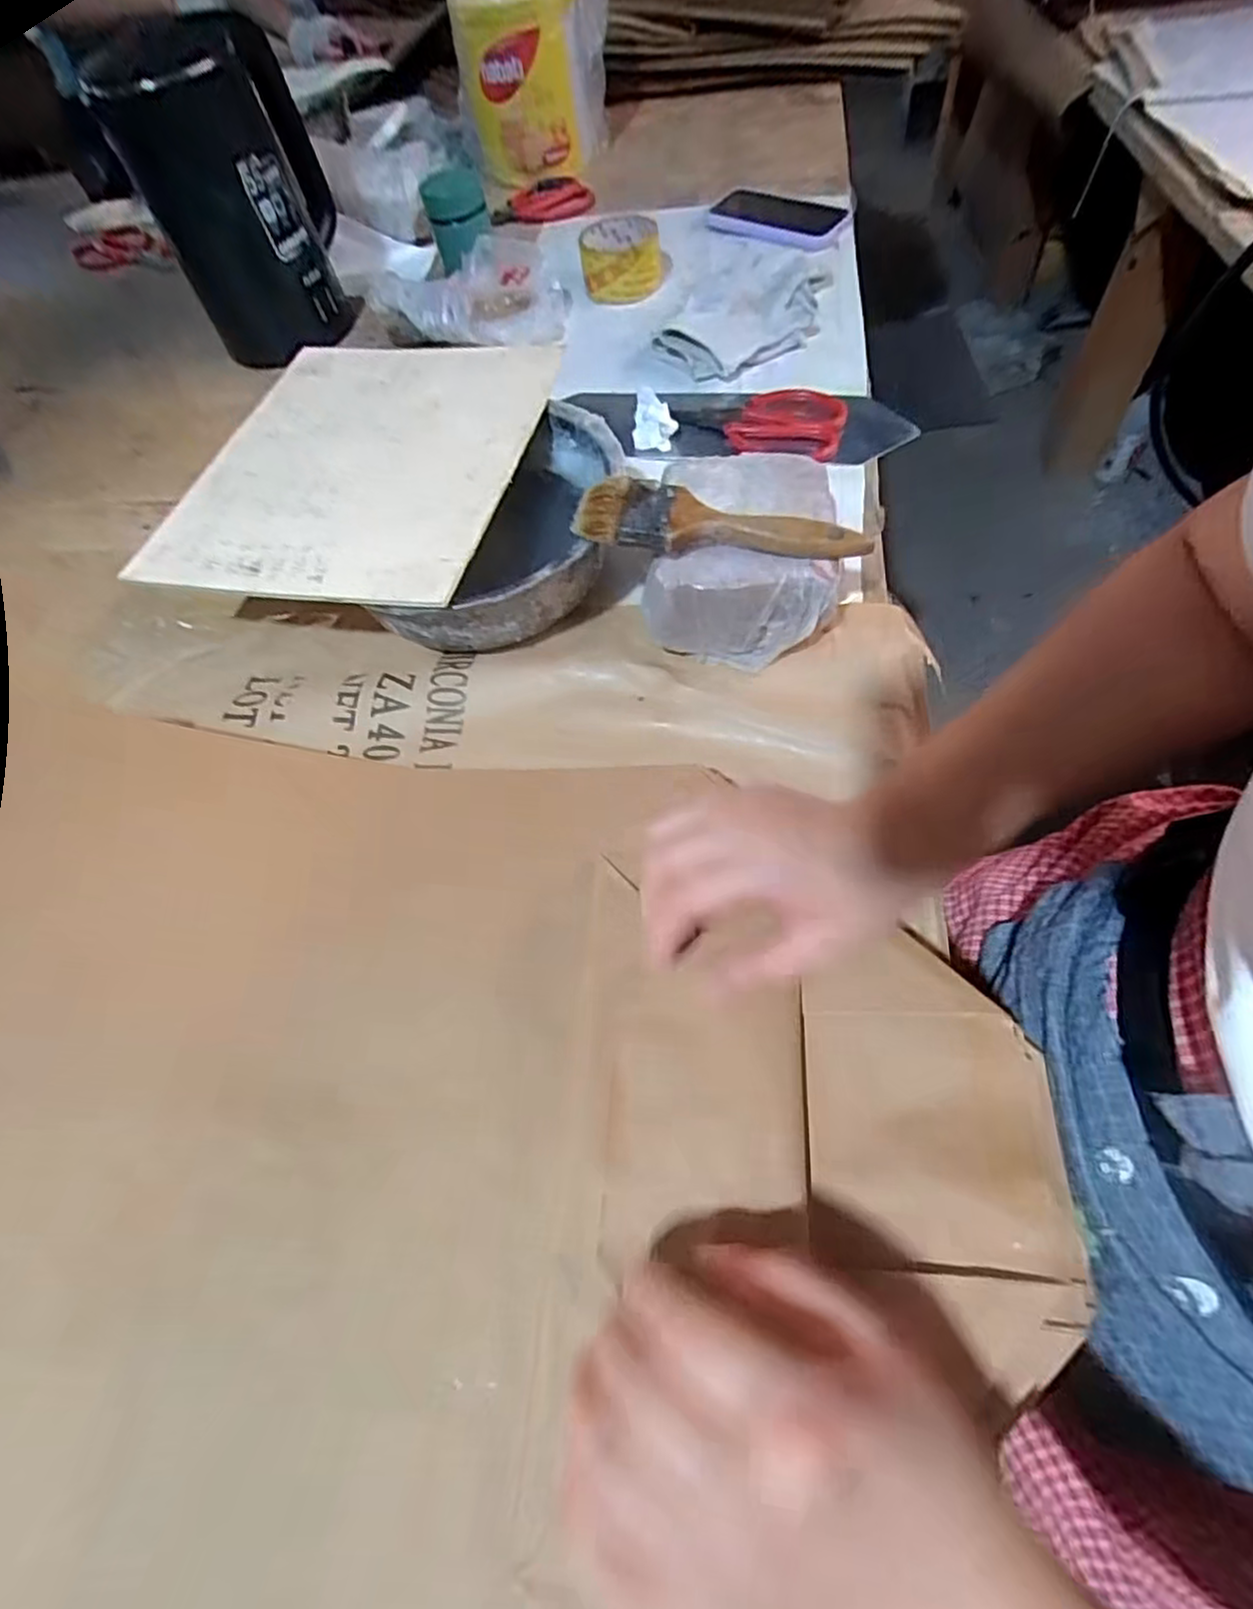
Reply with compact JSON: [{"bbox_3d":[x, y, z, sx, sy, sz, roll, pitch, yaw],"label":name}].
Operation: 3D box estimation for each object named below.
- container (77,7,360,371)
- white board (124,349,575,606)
[{"bbox_3d":[-0.391,-0.613,0.684,0.131,0.229,0.145,-8,61,3],"label":"container"},{"bbox_3d":[-0.190,-0.256,0.478,0.231,0.007,0.290,6,60,11],"label":"white board"}]

